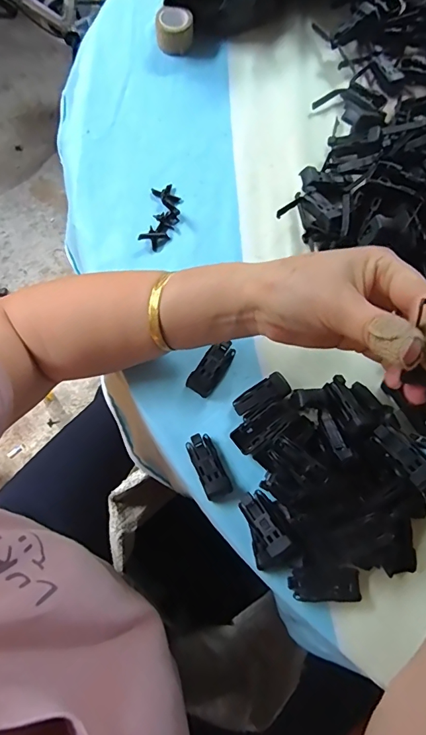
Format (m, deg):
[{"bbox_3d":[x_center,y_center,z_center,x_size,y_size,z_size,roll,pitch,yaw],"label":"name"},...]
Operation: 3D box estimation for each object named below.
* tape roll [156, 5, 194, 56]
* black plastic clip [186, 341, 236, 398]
[{"bbox_3d":[-0.039,-0.344,0.445,0.037,0.031,0.037,-2,73,-2],"label":"tape roll"},{"bbox_3d":[0.000,0.001,0.346,0.021,0.011,0.046,34,75,8],"label":"black plastic clip"}]

